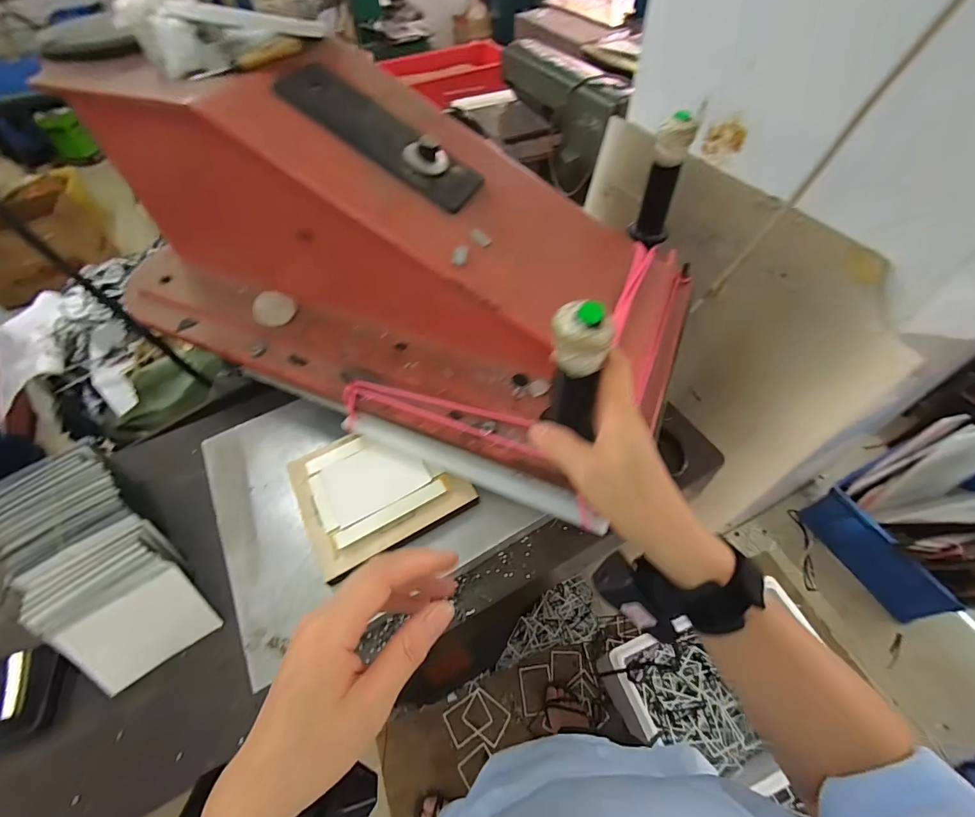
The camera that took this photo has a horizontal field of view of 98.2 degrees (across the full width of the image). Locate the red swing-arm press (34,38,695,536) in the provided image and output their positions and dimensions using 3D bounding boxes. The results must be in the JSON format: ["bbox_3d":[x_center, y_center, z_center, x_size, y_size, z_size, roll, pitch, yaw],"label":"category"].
[{"bbox_3d":[-0.127,-0.211,0.487,0.685,0.270,0.357,21,58,17],"label":"red swing-arm press"}]

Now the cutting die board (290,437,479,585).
[{"bbox_3d":[-0.126,0.086,0.484,0.170,0.023,0.152,-26,57,-15],"label":"cutting die board"}]

